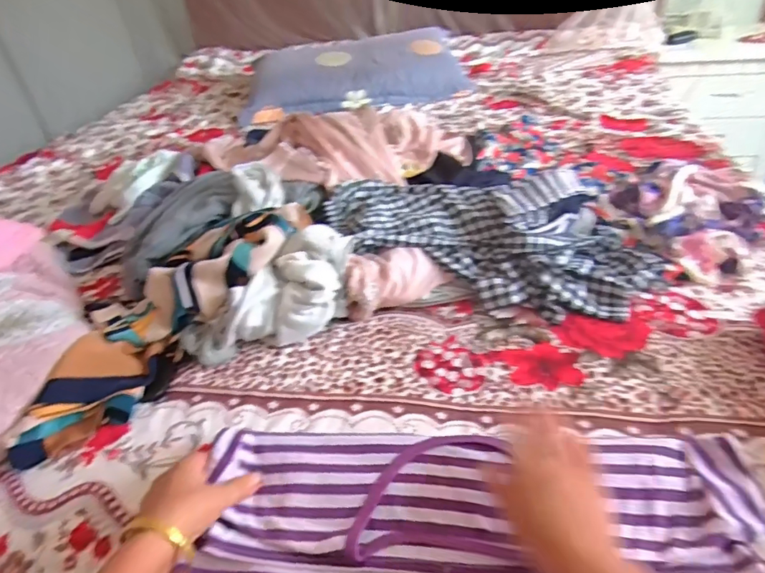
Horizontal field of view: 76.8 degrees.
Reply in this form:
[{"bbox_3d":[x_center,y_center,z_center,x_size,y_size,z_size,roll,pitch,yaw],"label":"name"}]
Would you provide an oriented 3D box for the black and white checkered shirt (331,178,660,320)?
[{"bbox_3d":[0.152,-0.078,0.741,0.482,0.081,0.235,14,42,23],"label":"black and white checkered shirt"}]

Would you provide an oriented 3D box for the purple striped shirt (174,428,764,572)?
[{"bbox_3d":[0.074,0.196,0.416,0.479,0.038,0.164,-2,38,6],"label":"purple striped shirt"}]

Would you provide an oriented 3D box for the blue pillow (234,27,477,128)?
[{"bbox_3d":[-0.076,-0.691,1.533,0.691,0.147,0.447,-7,38,0],"label":"blue pillow"}]

